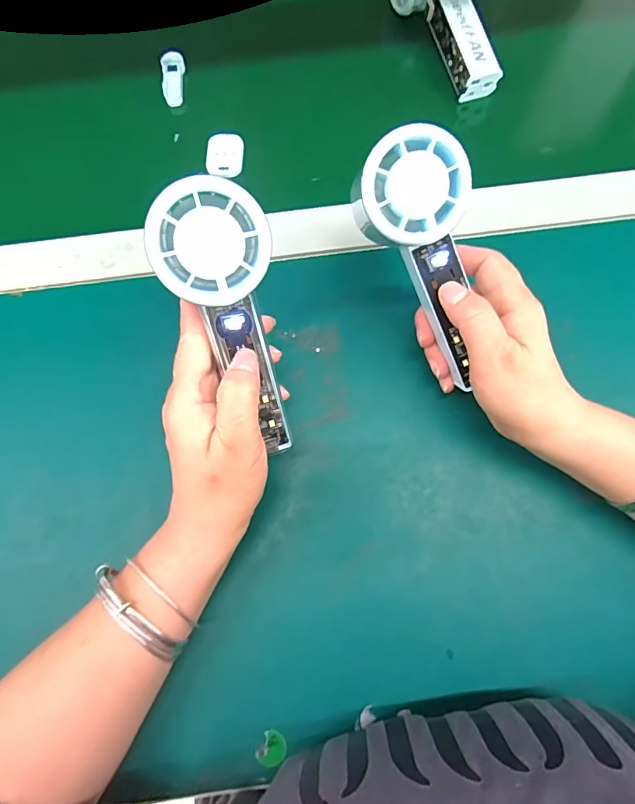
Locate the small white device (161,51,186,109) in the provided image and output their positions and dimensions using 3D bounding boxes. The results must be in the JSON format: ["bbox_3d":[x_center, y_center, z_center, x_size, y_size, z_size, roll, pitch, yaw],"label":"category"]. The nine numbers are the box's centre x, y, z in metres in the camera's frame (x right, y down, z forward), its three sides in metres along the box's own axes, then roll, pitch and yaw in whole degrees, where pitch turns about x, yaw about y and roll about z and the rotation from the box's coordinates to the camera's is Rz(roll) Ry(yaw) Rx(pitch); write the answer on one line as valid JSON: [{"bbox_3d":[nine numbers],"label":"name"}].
[{"bbox_3d":[-0.128,-0.287,0.416,0.020,0.006,0.049,-2,91,0],"label":"small white device"}]

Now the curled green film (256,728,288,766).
[{"bbox_3d":[-0.028,0.214,0.289,0.017,0.004,0.020,30,75,-7],"label":"curled green film"}]

